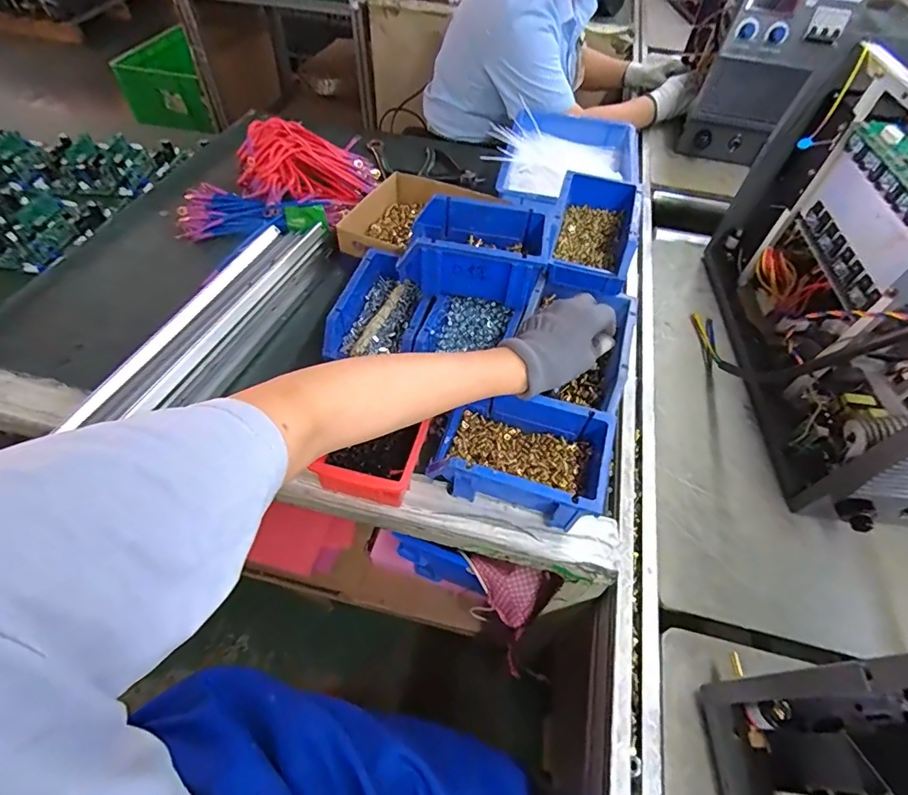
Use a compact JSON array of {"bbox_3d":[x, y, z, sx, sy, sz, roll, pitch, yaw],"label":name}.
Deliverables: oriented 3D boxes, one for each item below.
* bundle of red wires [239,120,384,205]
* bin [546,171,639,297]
[{"bbox_3d":[-0.229,-0.361,0.745,0.219,0.094,0.170,-10,55,-10],"label":"bundle of red wires"},{"bbox_3d":[0.170,-0.209,0.587,0.099,0.060,0.165,14,54,7],"label":"bin"}]

